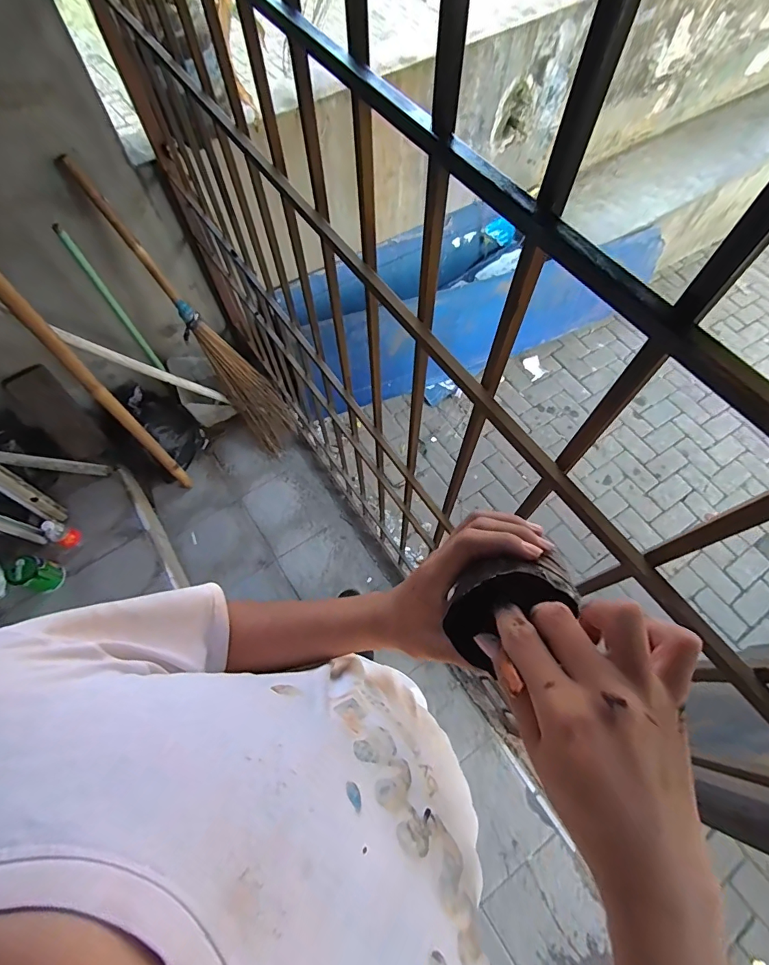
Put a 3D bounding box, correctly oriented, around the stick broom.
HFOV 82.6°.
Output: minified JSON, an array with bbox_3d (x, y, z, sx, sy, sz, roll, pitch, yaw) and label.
[{"bbox_3d":[-0.637,-0.514,1.496,0.190,1.043,0.200,21,67,36],"label":"stick broom"}]

